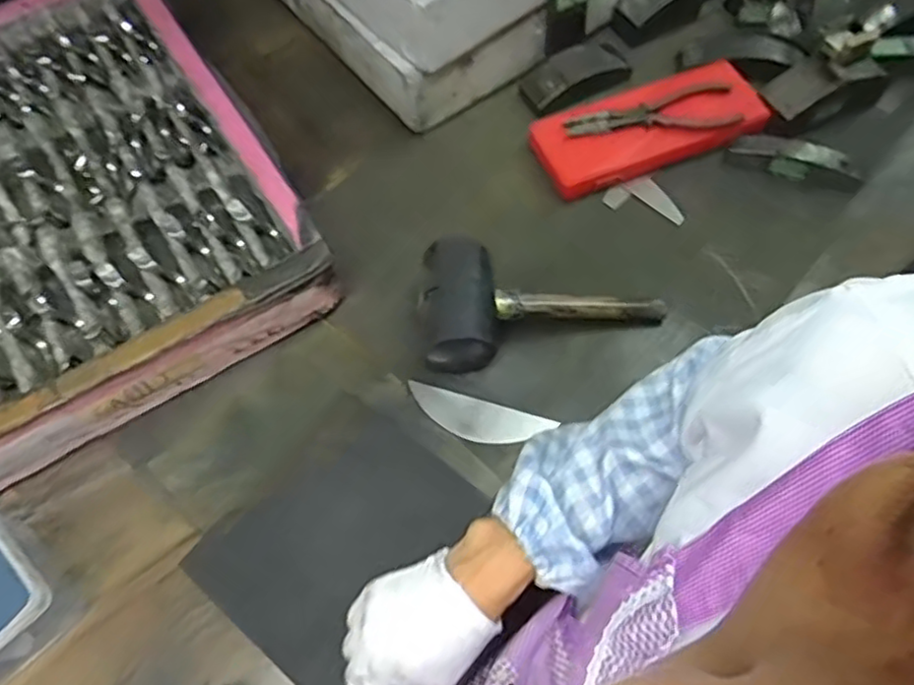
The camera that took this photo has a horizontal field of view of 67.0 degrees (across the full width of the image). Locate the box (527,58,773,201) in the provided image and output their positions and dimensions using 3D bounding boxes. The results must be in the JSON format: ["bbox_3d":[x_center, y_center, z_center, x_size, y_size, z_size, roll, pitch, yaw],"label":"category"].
[{"bbox_3d":[0.215,-0.246,0.772,0.260,0.030,0.102,-20,63,-7],"label":"box"}]

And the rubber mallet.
[{"bbox_3d":[0.079,-0.033,0.669,0.228,0.060,0.112,1,61,-11],"label":"rubber mallet"}]

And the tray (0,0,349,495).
[{"bbox_3d":[-0.480,-0.128,0.704,0.546,0.067,0.566,-32,65,-13],"label":"tray"}]

